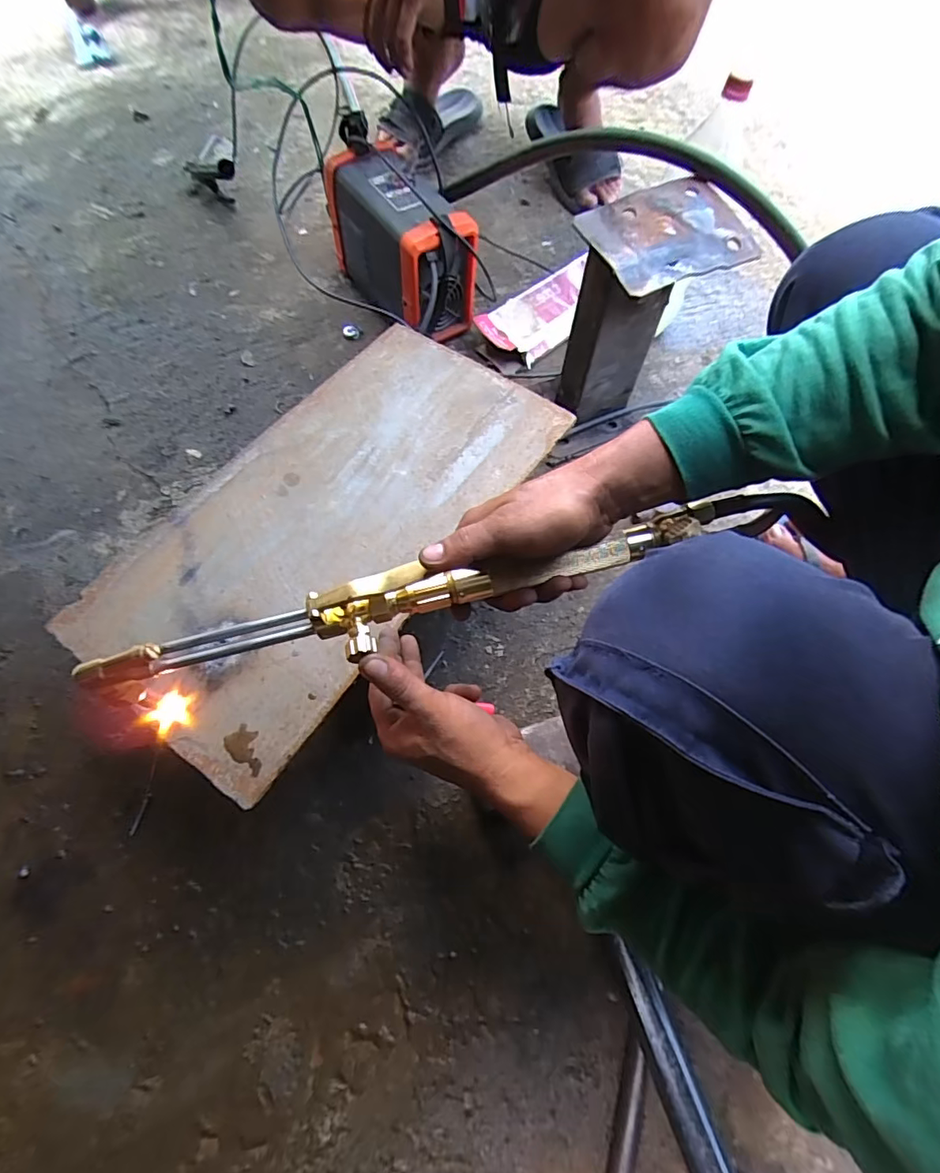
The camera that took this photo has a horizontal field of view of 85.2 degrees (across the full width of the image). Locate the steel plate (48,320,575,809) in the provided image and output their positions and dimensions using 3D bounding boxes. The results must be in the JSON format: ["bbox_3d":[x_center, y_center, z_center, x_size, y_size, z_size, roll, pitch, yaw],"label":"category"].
[{"bbox_3d":[-0.136,-0.080,0.510,0.263,0.008,0.480,33,69,16],"label":"steel plate"}]

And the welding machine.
[{"bbox_3d":[-0.100,-0.505,0.755,0.127,0.169,0.268,-28,69,-11],"label":"welding machine"}]

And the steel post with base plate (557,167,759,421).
[{"bbox_3d":[0.208,-0.336,0.637,0.197,0.217,0.123,-27,70,-9],"label":"steel post with base plate"}]

